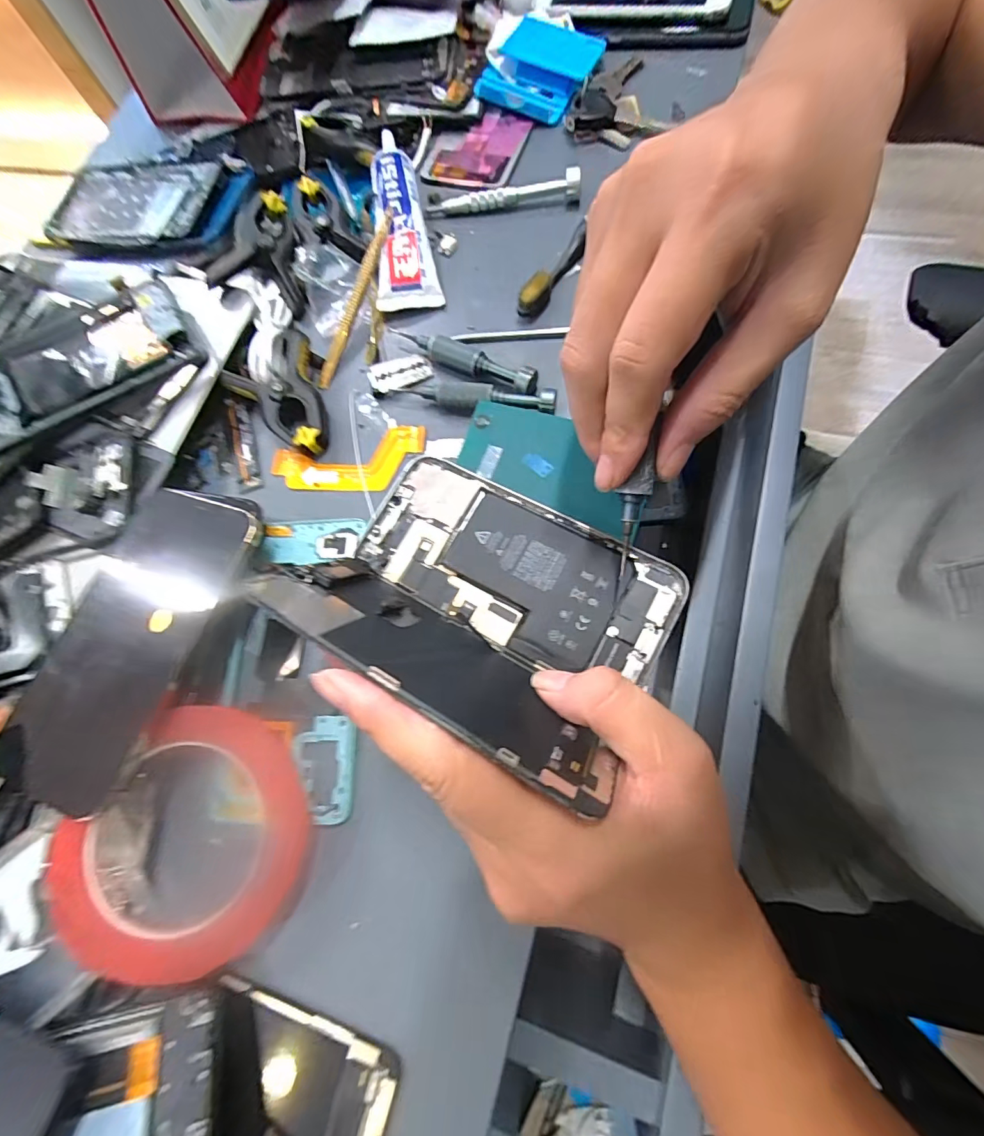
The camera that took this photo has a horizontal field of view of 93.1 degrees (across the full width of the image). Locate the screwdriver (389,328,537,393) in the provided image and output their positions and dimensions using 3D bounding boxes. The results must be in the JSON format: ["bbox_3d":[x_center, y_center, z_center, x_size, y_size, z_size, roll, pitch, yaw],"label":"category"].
[{"bbox_3d":[-0.021,-0.136,0.297,0.105,0.017,0.017,31,79,16],"label":"screwdriver"}]

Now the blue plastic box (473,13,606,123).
[{"bbox_3d":[0.040,-0.397,0.367,0.076,0.023,0.089,20,76,14],"label":"blue plastic box"}]

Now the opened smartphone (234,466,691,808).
[{"bbox_3d":[-0.002,0.008,0.206,0.156,0.069,0.112,28,75,11],"label":"opened smartphone"}]

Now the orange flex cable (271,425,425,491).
[{"bbox_3d":[-0.090,-0.065,0.292,0.097,0.005,0.039,-11,71,4],"label":"orange flex cable"}]

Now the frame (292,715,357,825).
[{"bbox_3d":[-0.086,0.101,0.236,0.032,0.004,0.050,-6,71,6],"label":"frame"}]

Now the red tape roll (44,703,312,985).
[{"bbox_3d":[-0.139,0.125,0.217,0.101,0.016,0.111,-2,72,7],"label":"red tape roll"}]

